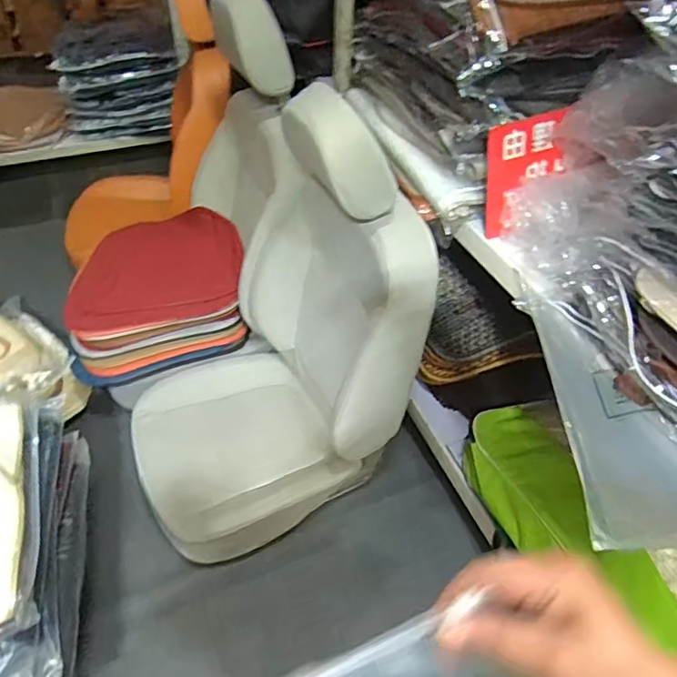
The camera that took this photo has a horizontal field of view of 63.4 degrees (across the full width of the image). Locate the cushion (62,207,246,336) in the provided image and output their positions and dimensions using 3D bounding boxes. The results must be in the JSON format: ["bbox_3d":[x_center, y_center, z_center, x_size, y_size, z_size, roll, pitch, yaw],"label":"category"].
[{"bbox_3d":[-0.526,-0.207,1.603,0.491,0.029,0.343,-8,74,-23],"label":"cushion"}]

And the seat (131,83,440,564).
[{"bbox_3d":[-0.173,-0.028,1.189,0.647,0.868,0.550,-21,51,-21],"label":"seat"}]

